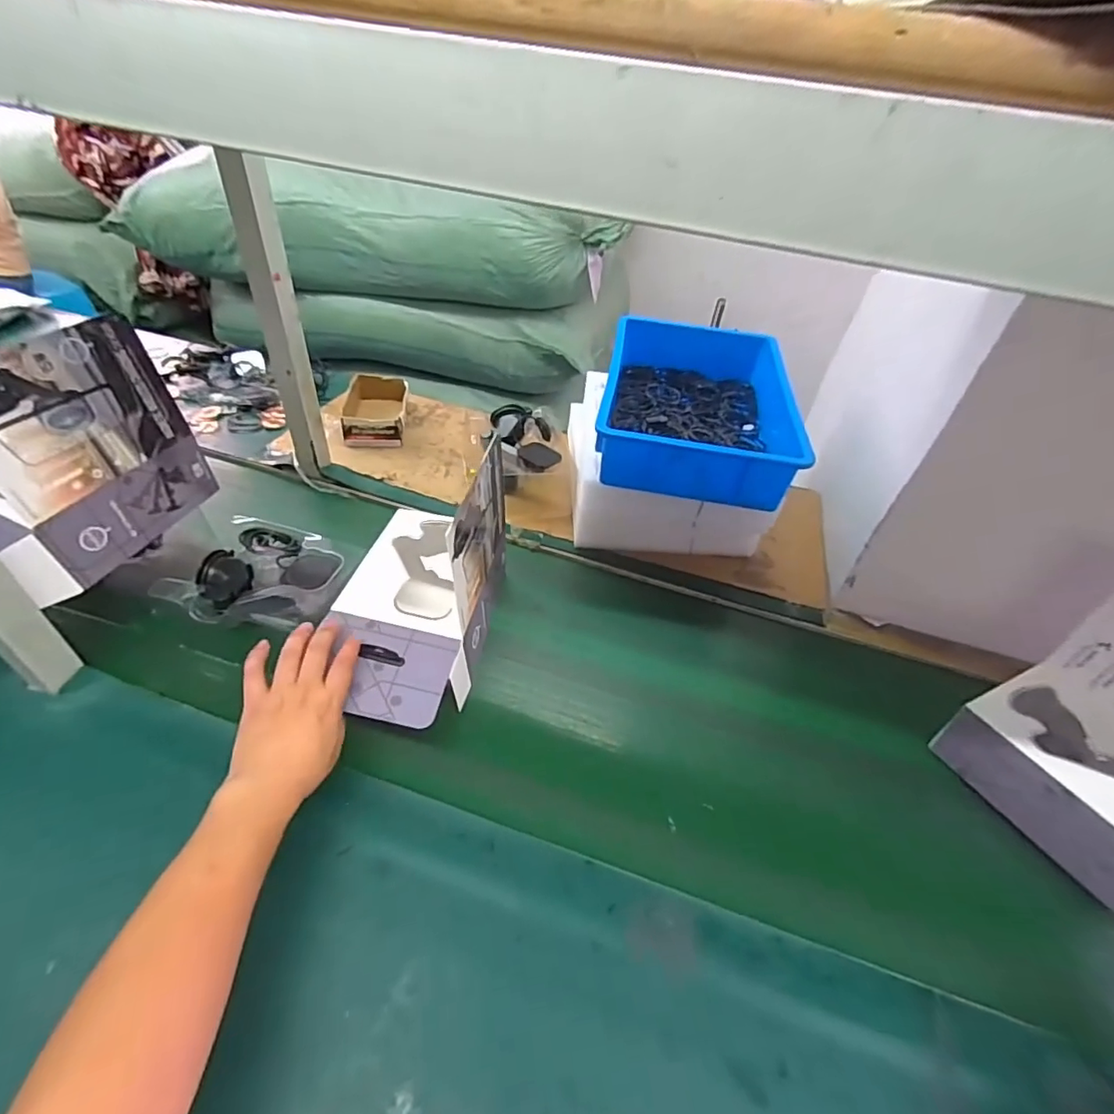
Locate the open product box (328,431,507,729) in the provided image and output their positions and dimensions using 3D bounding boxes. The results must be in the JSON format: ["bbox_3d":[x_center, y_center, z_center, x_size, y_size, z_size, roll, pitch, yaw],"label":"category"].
[{"bbox_3d":[-0.162,0.022,0.604,0.154,0.198,0.285,10,44,3],"label":"open product box"}]

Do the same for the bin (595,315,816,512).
[{"bbox_3d":[0.210,-0.242,0.837,0.259,0.084,0.422,12,42,3],"label":"bin"}]

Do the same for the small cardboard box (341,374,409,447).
[{"bbox_3d":[-0.340,-0.268,1.009,0.121,0.047,0.201,0,43,-10],"label":"small cardboard box"}]

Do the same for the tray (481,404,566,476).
[{"bbox_3d":[-0.051,-0.189,0.885,0.125,0.039,0.171,-3,43,-14],"label":"tray"}]

